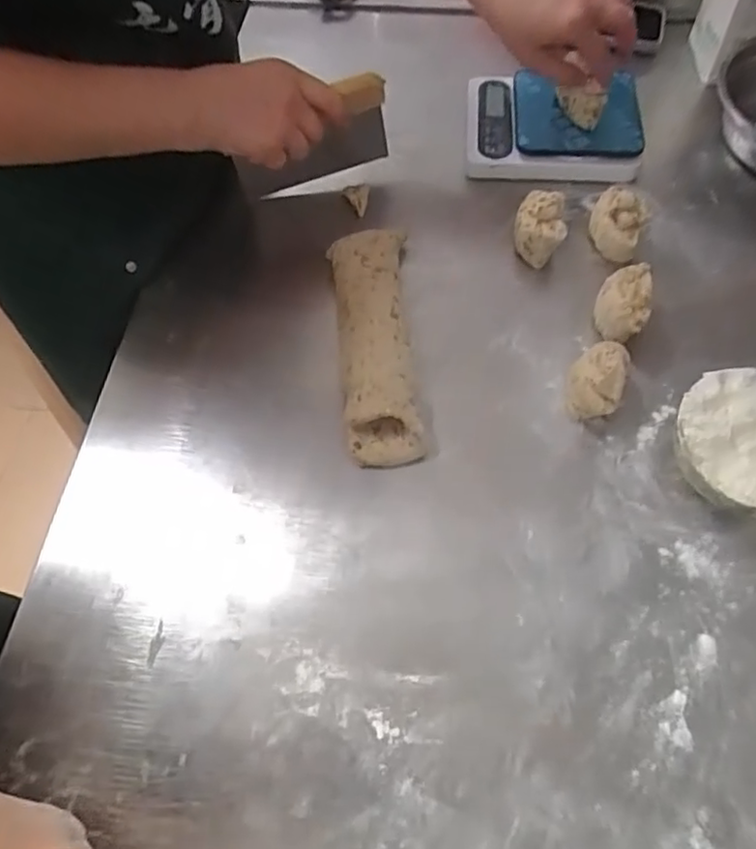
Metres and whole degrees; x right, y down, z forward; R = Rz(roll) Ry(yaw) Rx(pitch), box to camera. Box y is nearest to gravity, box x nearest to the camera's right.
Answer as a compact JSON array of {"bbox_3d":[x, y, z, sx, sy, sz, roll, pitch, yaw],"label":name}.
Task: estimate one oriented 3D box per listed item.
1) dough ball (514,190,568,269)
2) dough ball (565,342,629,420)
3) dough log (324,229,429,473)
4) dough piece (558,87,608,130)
[{"bbox_3d":[0.149,-0.182,0.585,0.042,0.058,0.047,8,63,6],"label":"dough ball"},{"bbox_3d":[0.174,-0.039,0.508,0.040,0.052,0.064,17,64,11],"label":"dough ball"},{"bbox_3d":[-0.002,-0.073,0.540,0.065,0.046,0.223,-5,62,0],"label":"dough log"},{"bbox_3d":[0.202,-0.320,0.640,0.047,0.037,0.020,21,65,13],"label":"dough piece"}]

